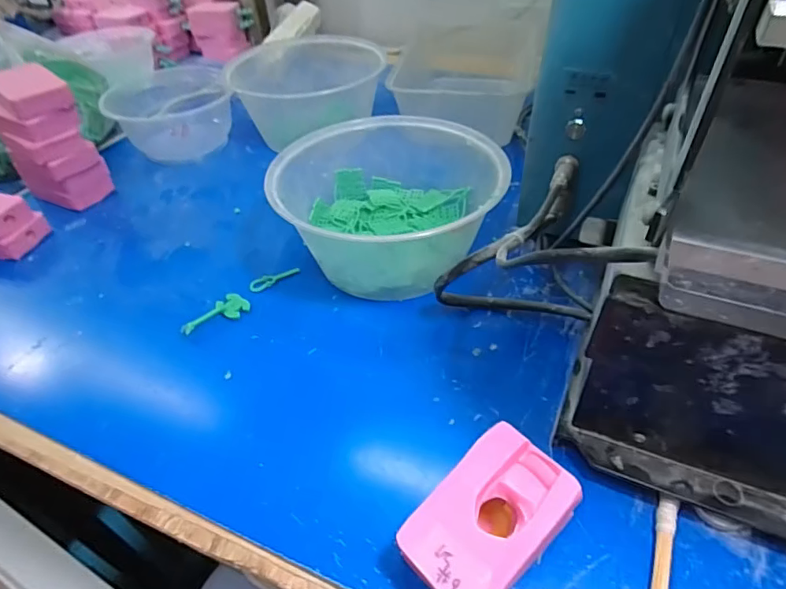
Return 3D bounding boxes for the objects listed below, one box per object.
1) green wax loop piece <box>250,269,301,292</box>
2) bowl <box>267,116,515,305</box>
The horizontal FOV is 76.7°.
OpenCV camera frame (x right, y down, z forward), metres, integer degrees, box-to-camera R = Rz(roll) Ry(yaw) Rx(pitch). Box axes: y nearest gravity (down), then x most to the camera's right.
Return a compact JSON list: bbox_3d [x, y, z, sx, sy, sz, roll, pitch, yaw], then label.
[{"bbox_3d":[-0.091,-0.014,0.382,0.040,0.004,0.012,-24,47,-20],"label":"green wax loop piece"},{"bbox_3d":[-0.001,-0.071,0.385,0.159,0.077,0.144,3,44,7],"label":"bowl"}]

